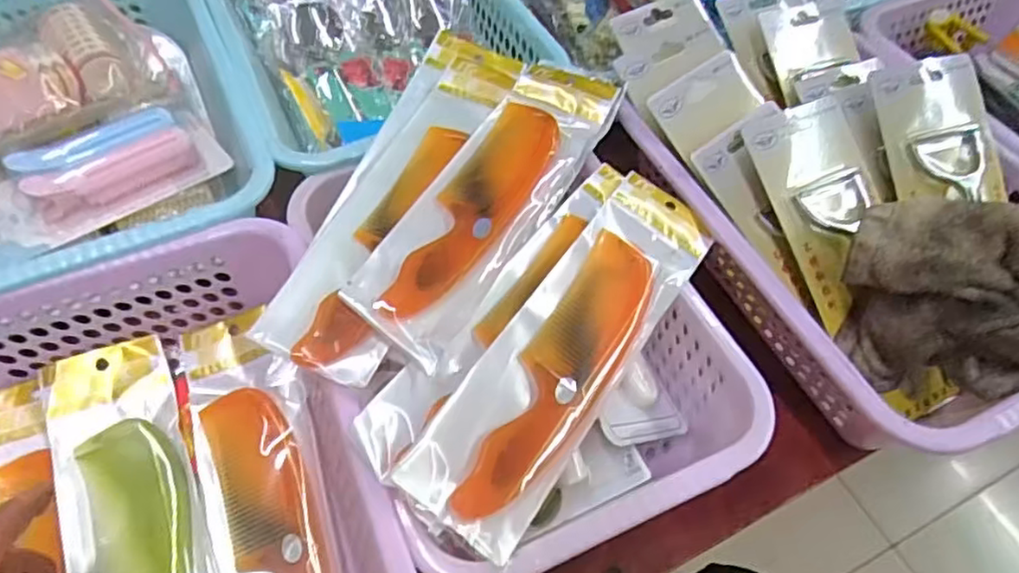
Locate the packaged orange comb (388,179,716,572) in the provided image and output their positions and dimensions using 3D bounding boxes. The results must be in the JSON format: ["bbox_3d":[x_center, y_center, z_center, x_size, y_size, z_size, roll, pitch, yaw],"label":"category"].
[{"bbox_3d":[0.043,0.030,0.391,0.077,0.018,0.261,38,60,3],"label":"packaged orange comb"}]

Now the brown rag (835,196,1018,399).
[{"bbox_3d":[0.272,0.013,0.412,0.087,0.113,0.133,-37,65,-24],"label":"brown rag"}]

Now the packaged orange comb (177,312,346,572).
[{"bbox_3d":[-0.147,0.129,0.395,0.073,0.012,0.263,-17,58,-13],"label":"packaged orange comb"}]

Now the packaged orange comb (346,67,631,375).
[{"bbox_3d":[-0.007,-0.061,0.433,0.075,0.014,0.255,25,58,14],"label":"packaged orange comb"}]

